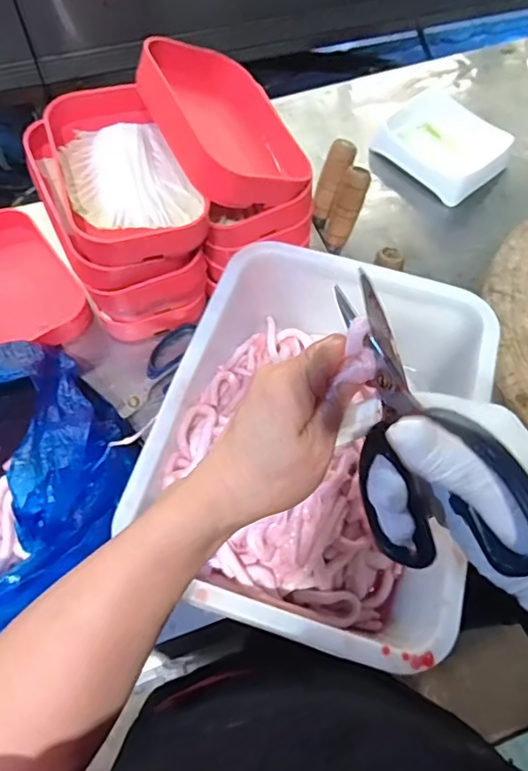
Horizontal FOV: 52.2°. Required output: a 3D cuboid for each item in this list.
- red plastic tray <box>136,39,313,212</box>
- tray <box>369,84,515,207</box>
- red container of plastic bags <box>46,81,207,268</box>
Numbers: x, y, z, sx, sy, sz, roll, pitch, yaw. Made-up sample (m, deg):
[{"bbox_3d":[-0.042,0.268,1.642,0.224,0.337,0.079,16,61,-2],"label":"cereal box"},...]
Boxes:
[{"bbox_3d":[-0.036,-0.245,0.514,0.140,0.045,0.186,-11,67,-39],"label":"red plastic tray"},{"bbox_3d":[0.241,-0.329,0.739,0.125,0.054,0.158,-39,70,-19],"label":"tray"},{"bbox_3d":[-0.136,-0.204,0.503,0.116,0.042,0.197,-22,66,-13],"label":"red container of plastic bags"}]

